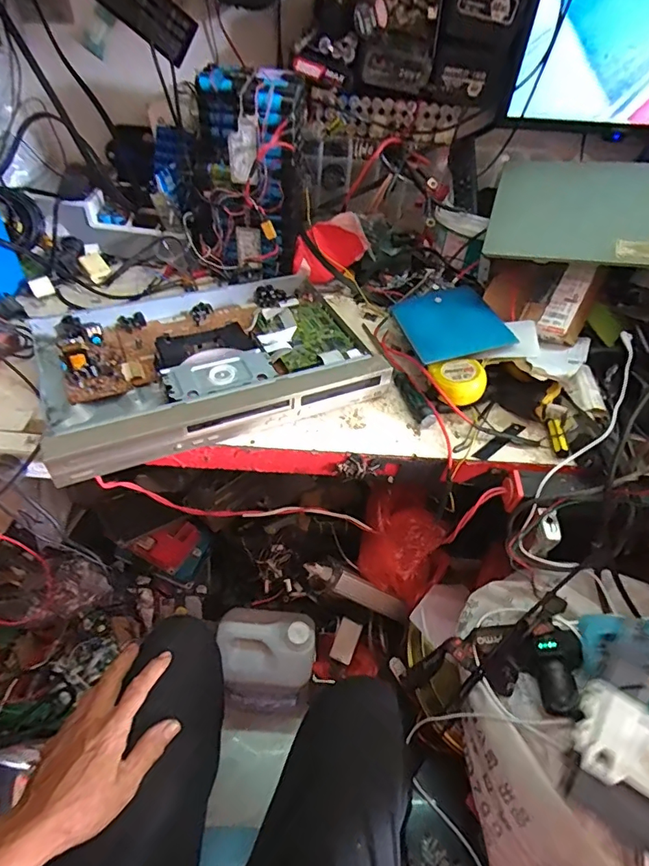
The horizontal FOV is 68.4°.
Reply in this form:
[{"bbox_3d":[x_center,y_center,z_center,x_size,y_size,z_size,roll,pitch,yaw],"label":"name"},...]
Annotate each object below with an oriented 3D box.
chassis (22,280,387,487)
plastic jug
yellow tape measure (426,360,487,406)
[{"bbox_3d":[-0.159,-0.107,0.658,0.423,0.045,0.285,-17,50,-20],"label":"chassis"},{"bbox_3d":[-0.109,0.447,0.912,0.171,0.294,0.163,1,47,-5],"label":"plastic jug"},{"bbox_3d":[0.177,-0.068,0.632,0.062,0.034,0.059,-8,48,-13],"label":"yellow tape measure"}]

